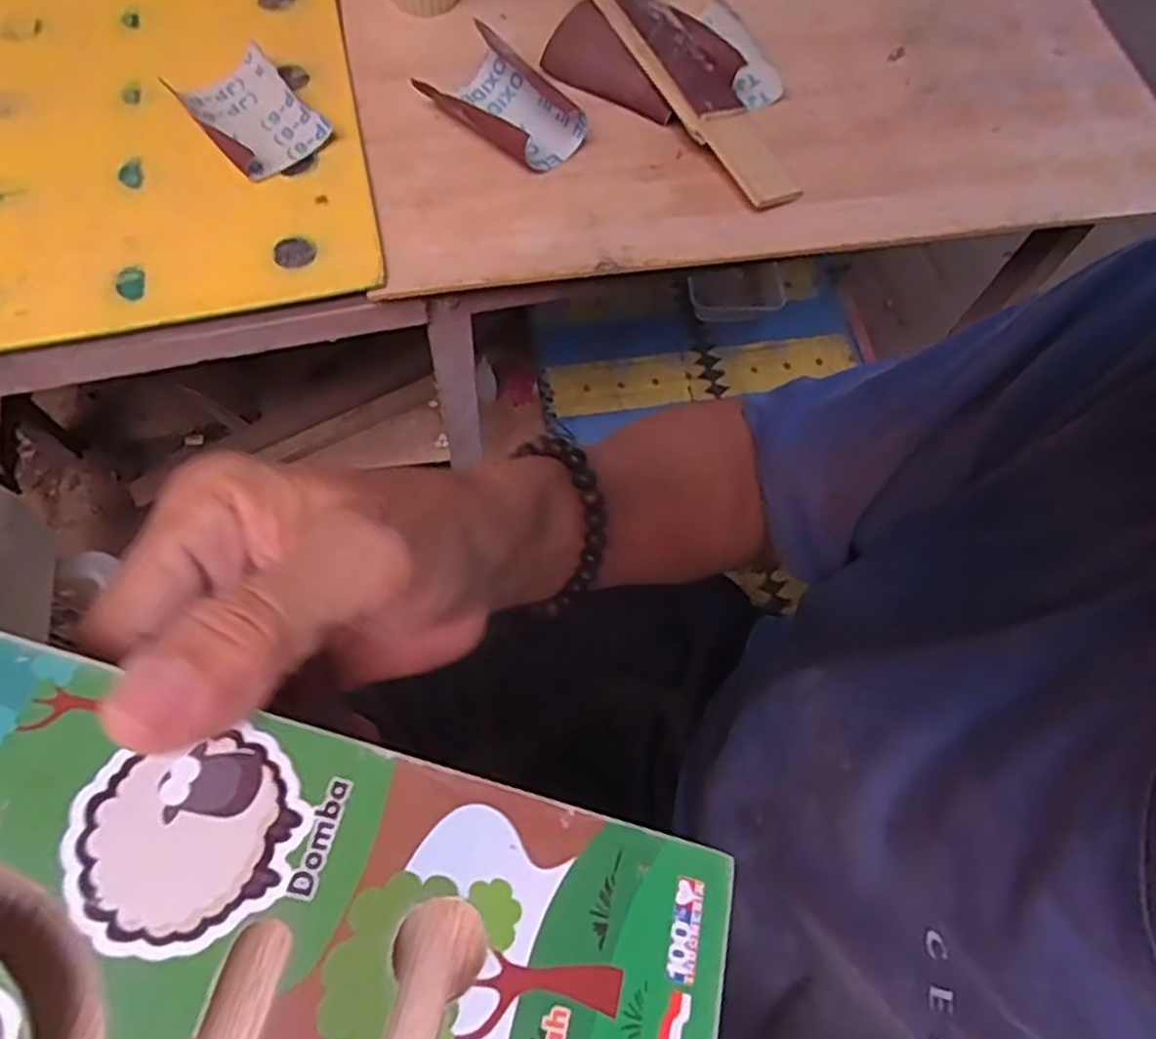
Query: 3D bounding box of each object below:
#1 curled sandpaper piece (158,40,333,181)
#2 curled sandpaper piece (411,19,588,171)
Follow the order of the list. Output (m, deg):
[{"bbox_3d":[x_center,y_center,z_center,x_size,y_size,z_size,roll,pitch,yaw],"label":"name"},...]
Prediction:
[{"bbox_3d":[-0.219,-0.273,0.499,0.066,0.017,0.098,-35,73,-17],"label":"curled sandpaper piece"},{"bbox_3d":[-0.051,-0.278,0.502,0.104,0.035,0.060,41,72,11],"label":"curled sandpaper piece"}]

